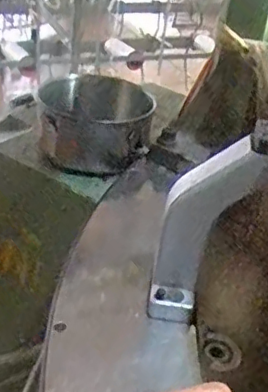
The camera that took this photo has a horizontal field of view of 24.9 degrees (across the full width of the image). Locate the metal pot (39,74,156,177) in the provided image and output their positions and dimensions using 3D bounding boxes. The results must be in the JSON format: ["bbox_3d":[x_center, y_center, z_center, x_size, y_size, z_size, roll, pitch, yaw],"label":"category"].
[{"bbox_3d":[-0.052,-0.093,0.786,0.144,0.082,0.116,4,32,-4],"label":"metal pot"}]

